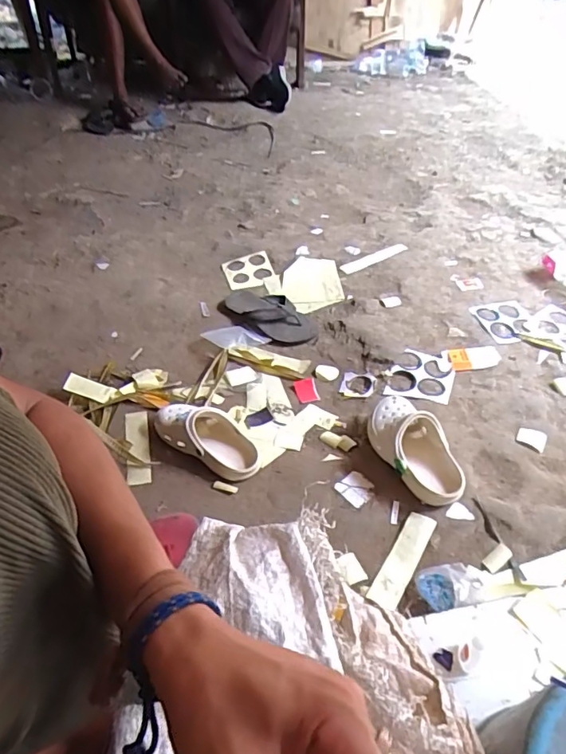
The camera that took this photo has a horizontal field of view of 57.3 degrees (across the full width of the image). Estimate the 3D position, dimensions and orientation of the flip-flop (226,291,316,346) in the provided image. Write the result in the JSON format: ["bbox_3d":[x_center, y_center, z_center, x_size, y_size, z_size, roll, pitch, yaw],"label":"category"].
[{"bbox_3d":[-0.037,-0.158,1.299,0.268,0.037,0.128,31,51,25],"label":"flip-flop"}]

